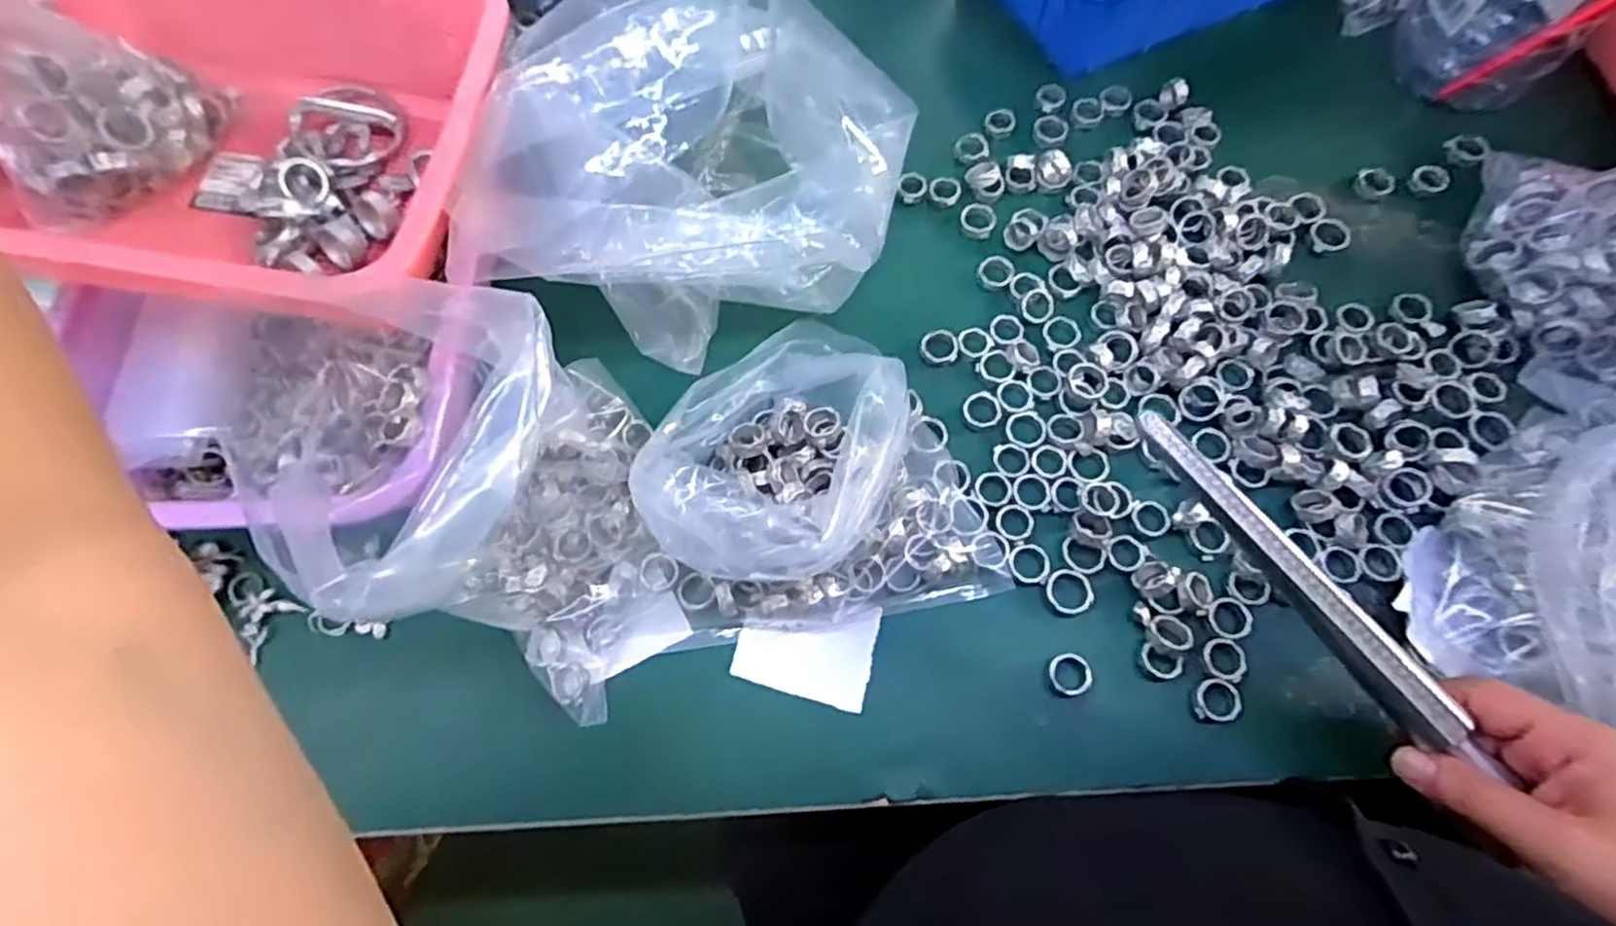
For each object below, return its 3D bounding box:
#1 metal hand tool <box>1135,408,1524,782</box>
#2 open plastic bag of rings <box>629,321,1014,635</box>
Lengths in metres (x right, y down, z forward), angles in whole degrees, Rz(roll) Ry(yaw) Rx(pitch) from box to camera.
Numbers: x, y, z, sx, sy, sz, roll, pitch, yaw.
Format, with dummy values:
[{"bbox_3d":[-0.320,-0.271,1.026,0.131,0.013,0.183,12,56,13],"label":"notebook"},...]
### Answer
[{"bbox_3d":[0.214,0.053,0.303,0.017,0.012,0.196,-41,86,-13],"label":"metal hand tool"},{"bbox_3d":[0.006,-0.001,0.378,0.177,0.066,0.157,-10,69,-2],"label":"open plastic bag of rings"}]

